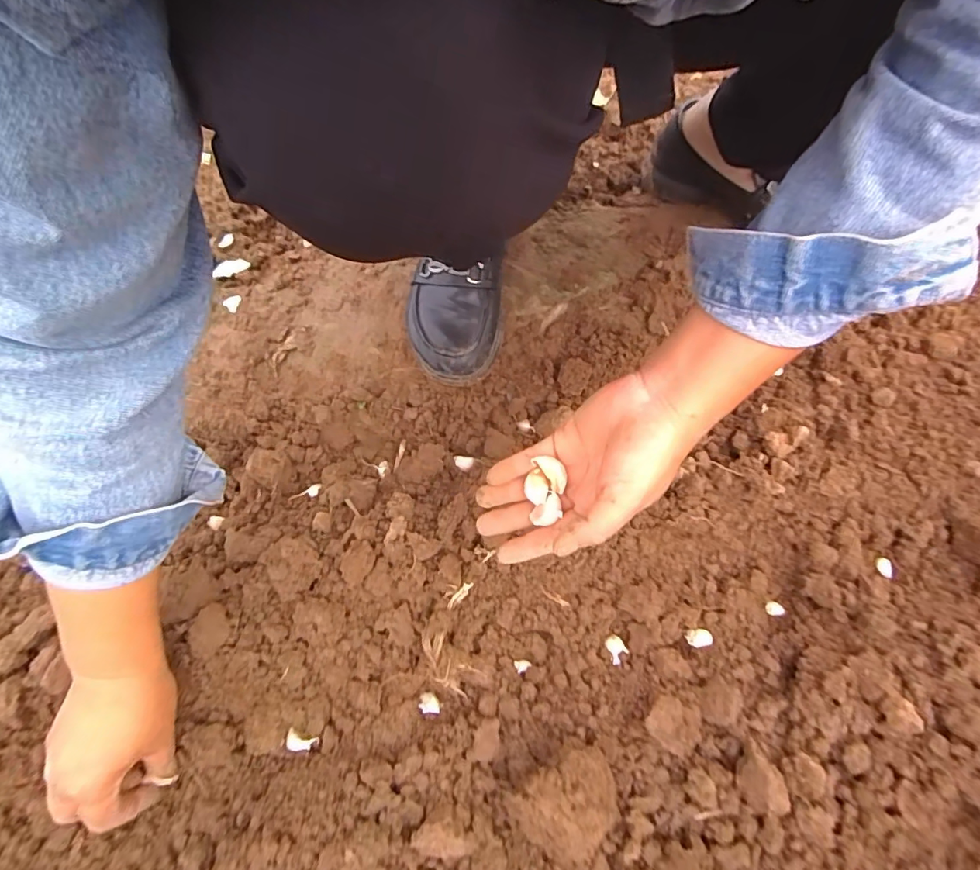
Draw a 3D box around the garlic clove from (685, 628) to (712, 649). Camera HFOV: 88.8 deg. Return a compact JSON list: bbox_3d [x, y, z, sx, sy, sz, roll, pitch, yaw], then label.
[{"bbox_3d":[0.183,0.177,0.437,0.024,0.009,0.016,-8,65,-3],"label":"garlic clove"}]

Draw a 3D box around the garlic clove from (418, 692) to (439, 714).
[{"bbox_3d":[-0.051,0.226,0.421,0.017,0.010,0.015,2,65,2],"label":"garlic clove"}]

